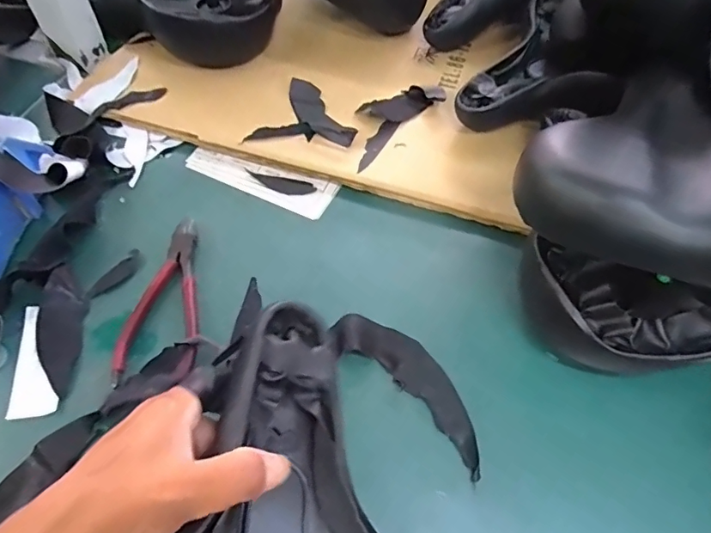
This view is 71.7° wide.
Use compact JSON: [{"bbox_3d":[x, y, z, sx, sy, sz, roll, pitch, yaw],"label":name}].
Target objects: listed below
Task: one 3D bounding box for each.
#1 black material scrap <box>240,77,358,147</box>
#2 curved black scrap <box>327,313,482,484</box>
[{"bbox_3d":[-0.049,-0.160,0.508,0.104,0.016,0.096,7,57,3],"label":"black material scrap"},{"bbox_3d":[0.043,0.084,0.366,0.142,0.007,0.050,39,56,16],"label":"curved black scrap"}]

